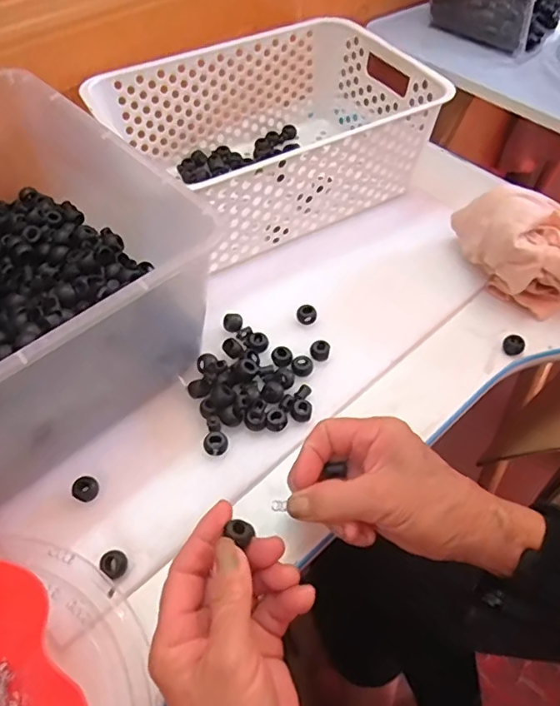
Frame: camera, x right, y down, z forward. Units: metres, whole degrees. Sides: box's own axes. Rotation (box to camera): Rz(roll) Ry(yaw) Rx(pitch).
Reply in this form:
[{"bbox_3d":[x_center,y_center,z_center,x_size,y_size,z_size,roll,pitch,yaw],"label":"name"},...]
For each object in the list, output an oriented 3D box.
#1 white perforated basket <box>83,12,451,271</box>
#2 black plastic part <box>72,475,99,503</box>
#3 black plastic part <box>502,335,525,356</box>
[{"bbox_3d":[-0.006,-0.218,0.549,0.292,0.108,0.204,-27,58,-19],"label":"white perforated basket"},{"bbox_3d":[-0.137,0.096,0.379,0.015,0.009,0.017,37,61,24],"label":"black plastic part"},{"bbox_3d":[0.203,-0.007,0.469,0.018,0.013,0.017,0,53,0],"label":"black plastic part"}]

